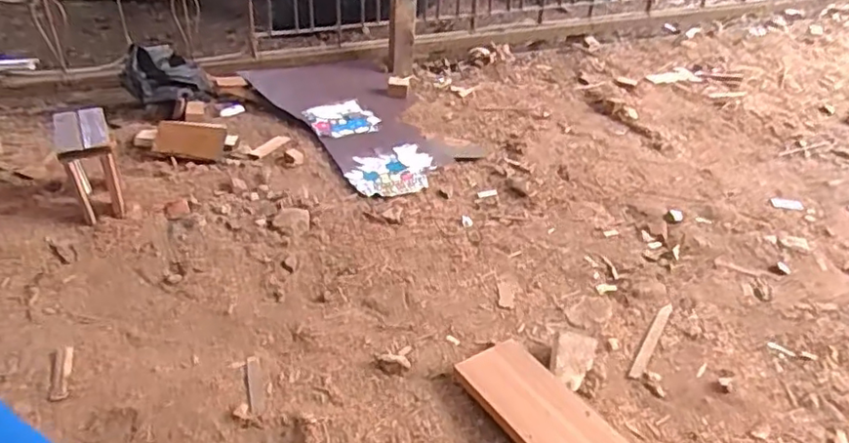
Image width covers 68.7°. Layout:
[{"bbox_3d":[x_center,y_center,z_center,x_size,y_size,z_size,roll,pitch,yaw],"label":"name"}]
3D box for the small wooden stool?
[{"bbox_3d":[-0.620,-0.108,1.153,0.081,0.150,0.174,-14,38,-26],"label":"small wooden stool"}]

